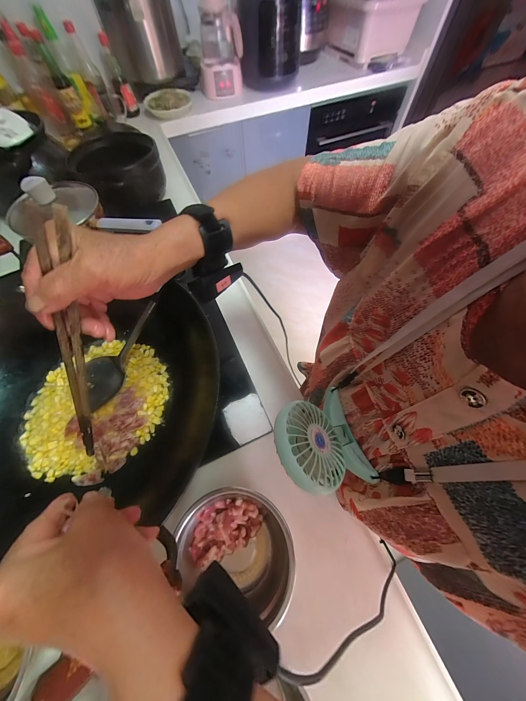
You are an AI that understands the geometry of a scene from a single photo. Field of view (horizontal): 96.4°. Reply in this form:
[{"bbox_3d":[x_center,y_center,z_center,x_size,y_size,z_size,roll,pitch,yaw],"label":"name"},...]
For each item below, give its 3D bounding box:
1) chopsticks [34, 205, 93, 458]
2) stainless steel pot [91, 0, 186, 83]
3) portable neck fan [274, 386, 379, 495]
[{"bbox_3d":[-0.172,0.002,0.211,0.026,0.235,0.010,13,24,5],"label":"chopsticks"},{"bbox_3d":[-0.502,-1.318,0.963,0.292,0.249,0.325,-13,65,-7],"label":"stainless steel pot"},{"bbox_3d":[0.054,0.086,0.222,0.083,0.058,0.083,1,64,-1],"label":"portable neck fan"}]

